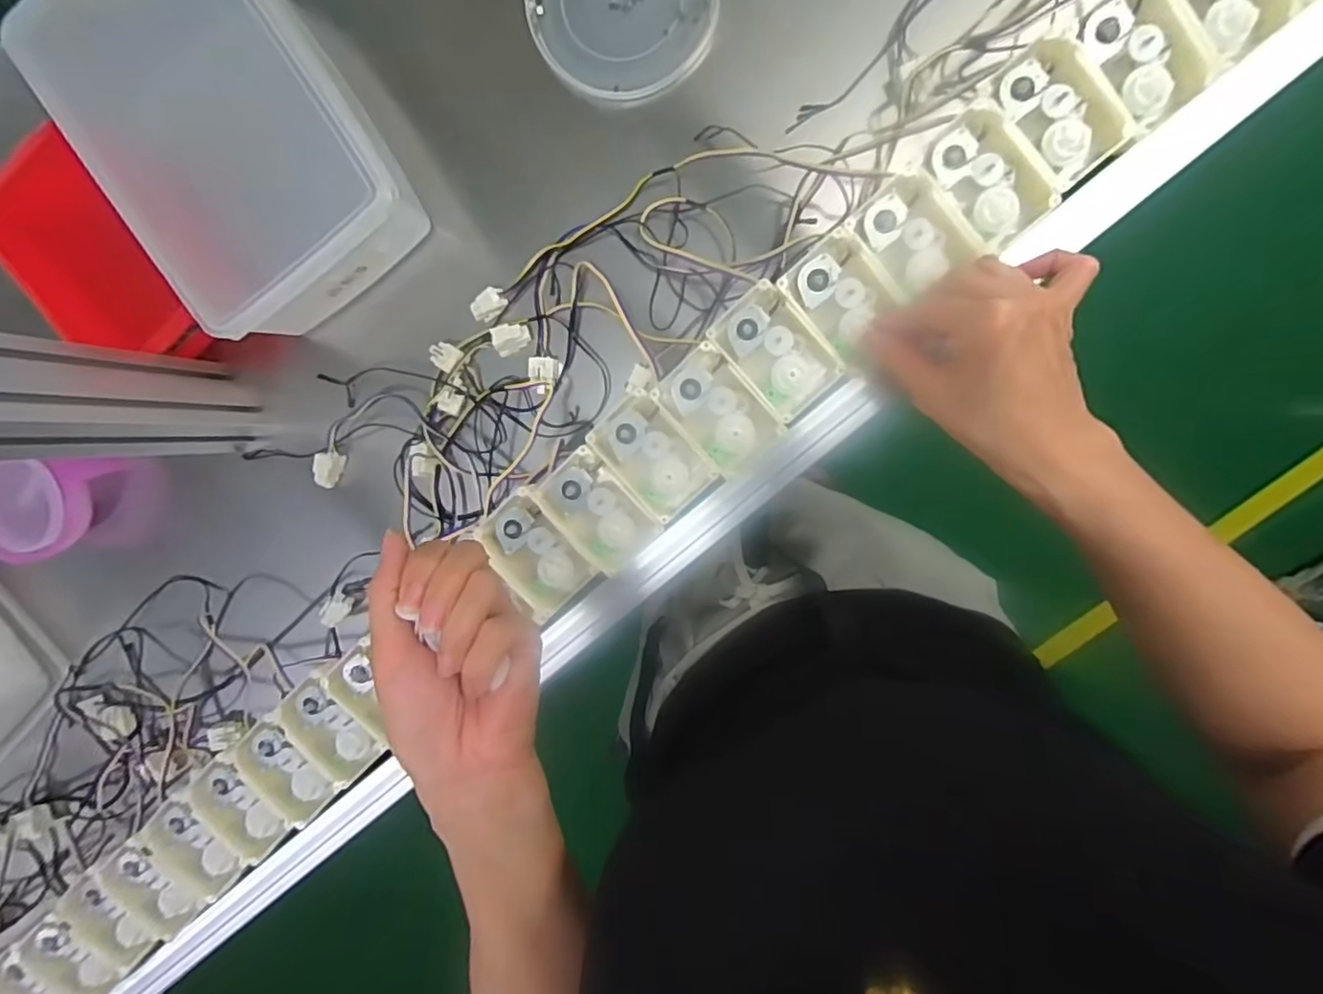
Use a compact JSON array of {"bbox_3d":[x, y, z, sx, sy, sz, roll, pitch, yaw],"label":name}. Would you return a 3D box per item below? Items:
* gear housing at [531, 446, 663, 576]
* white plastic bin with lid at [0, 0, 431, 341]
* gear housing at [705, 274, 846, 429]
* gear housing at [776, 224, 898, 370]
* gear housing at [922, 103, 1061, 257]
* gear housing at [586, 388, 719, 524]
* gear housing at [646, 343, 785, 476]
[{"bbox_3d":[-0.042,0.009,0.412,0.047,0.020,0.076,-41,90,9],"label":"gear housing"},{"bbox_3d":[-0.342,-0.290,0.509,0.191,0.112,0.300,-34,91,8],"label":"white plastic bin with lid"},{"bbox_3d":[0.071,-0.092,0.393,0.050,0.018,0.076,-41,90,9],"label":"gear housing"},{"bbox_3d":[0.113,-0.122,0.389,0.054,0.021,0.070,-38,91,9],"label":"gear housing"},{"bbox_3d":[0.195,-0.188,0.383,0.053,0.036,0.077,-42,90,9],"label":"gear housing"},{"bbox_3d":[-0.007,-0.026,0.407,0.050,0.016,0.076,-42,90,9],"label":"gear housing"},{"bbox_3d":[0.036,-0.054,0.400,0.050,0.021,0.073,-41,90,9],"label":"gear housing"}]

